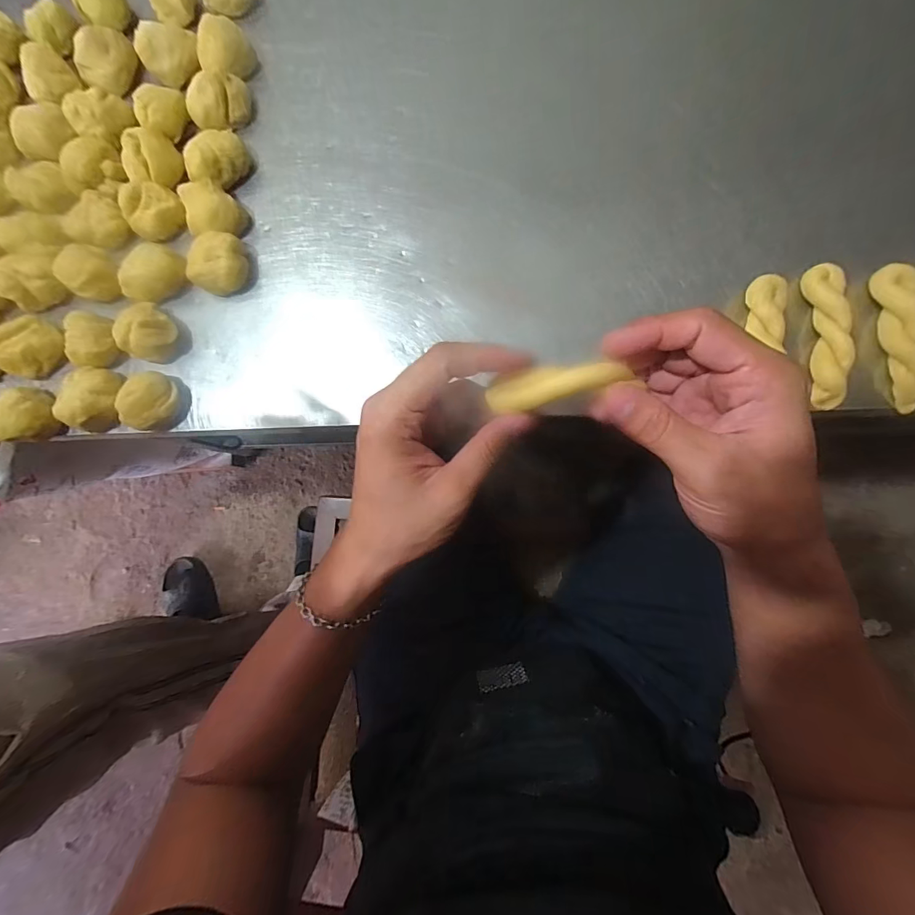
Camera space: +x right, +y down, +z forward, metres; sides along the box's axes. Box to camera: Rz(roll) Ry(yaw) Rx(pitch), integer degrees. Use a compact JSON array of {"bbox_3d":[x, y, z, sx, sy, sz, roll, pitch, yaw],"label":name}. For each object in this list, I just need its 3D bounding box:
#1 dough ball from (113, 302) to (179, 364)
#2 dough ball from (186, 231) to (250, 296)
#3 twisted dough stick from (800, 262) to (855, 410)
[{"bbox_3d":[-0.237,-0.096,0.335,0.034,0.033,0.041,22,85,7],"label":"dough ball"},{"bbox_3d":[-0.187,-0.151,0.339,0.037,0.027,0.043,-2,85,5],"label":"dough ball"},{"bbox_3d":[0.261,-0.085,0.304,0.022,0.018,0.098,-5,85,5],"label":"twisted dough stick"}]

